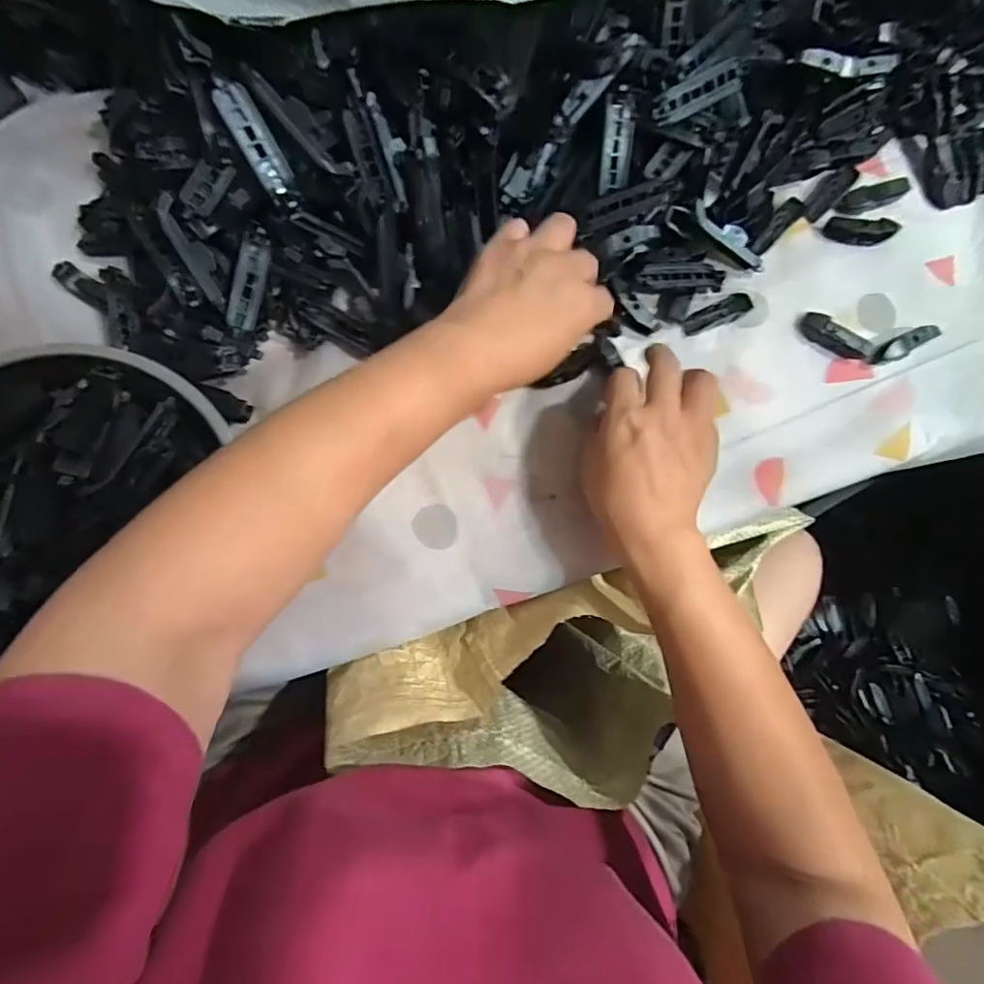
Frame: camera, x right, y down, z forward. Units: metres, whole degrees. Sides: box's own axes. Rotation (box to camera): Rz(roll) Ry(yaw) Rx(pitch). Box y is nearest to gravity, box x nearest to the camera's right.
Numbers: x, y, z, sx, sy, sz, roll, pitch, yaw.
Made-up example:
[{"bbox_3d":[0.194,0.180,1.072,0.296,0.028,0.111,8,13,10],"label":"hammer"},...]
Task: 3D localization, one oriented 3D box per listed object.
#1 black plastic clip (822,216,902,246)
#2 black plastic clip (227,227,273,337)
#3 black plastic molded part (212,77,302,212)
[{"bbox_3d":[0.289,-0.204,0.421,0.052,0.016,0.015,8,83,-2],"label":"black plastic clip"},{"bbox_3d":[-0.163,-0.142,0.366,0.019,0.005,0.070,10,99,-40],"label":"black plastic clip"},{"bbox_3d":[-0.140,-0.208,0.328,0.020,0.009,0.071,-31,125,-5],"label":"black plastic molded part"}]

